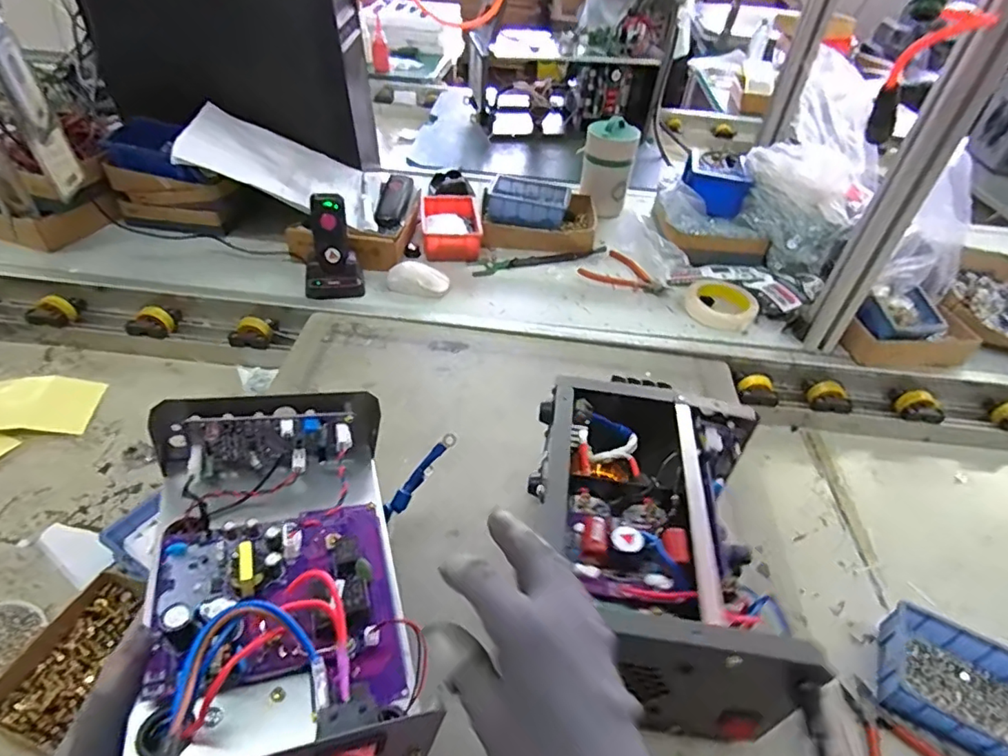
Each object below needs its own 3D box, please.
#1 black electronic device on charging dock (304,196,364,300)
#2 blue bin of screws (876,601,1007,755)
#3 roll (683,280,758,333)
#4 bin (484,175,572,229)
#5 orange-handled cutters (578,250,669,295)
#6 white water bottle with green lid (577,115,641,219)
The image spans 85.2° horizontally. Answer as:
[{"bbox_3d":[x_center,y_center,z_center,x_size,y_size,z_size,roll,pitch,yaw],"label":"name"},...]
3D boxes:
[{"bbox_3d":[-0.250,-0.188,0.796,0.079,0.146,0.026,-4,19,-10],"label":"black electronic device on charging dock"},{"bbox_3d":[0.448,0.303,0.530,0.148,0.054,0.102,23,46,18],"label":"blue bin of screws"},{"bbox_3d":[0.338,-0.117,0.854,0.105,0.027,0.107,3,43,-3],"label":"roll"},{"bbox_3d":[0.044,-0.313,1.002,0.145,0.054,0.119,12,43,7],"label":"bin"},{"bbox_3d":[0.207,-0.169,0.909,0.132,0.010,0.109,36,51,28],"label":"orange-handled cutters"},{"bbox_3d":[0.195,-0.397,1.044,0.093,0.152,0.081,35,50,27],"label":"white water bottle with green lid"}]

